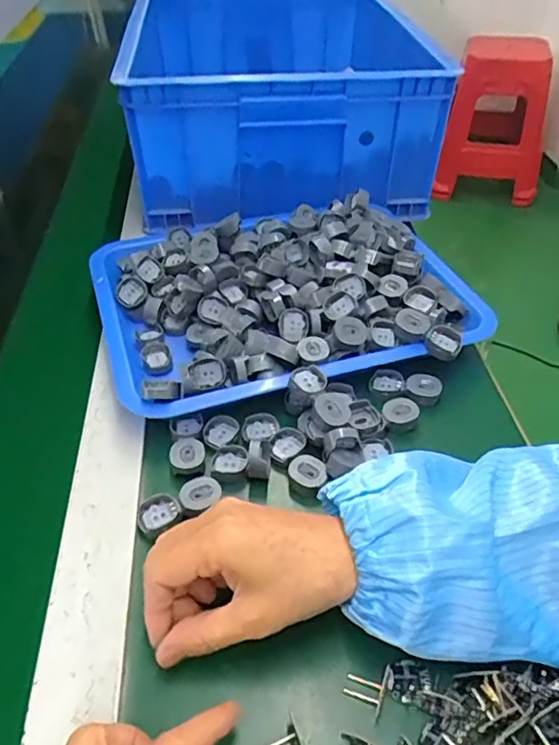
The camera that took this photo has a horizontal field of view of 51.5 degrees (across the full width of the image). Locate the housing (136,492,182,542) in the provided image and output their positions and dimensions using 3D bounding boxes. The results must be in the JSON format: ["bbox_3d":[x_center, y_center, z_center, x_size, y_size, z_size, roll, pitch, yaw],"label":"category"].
[{"bbox_3d":[-0.084,0.097,0.395,0.027,0.012,0.029,0,42,0],"label":"housing"}]

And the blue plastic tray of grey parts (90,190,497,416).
[{"bbox_3d":[0.003,-0.079,0.551,0.336,0.056,0.261,-10,43,-11],"label":"blue plastic tray of grey parts"}]

